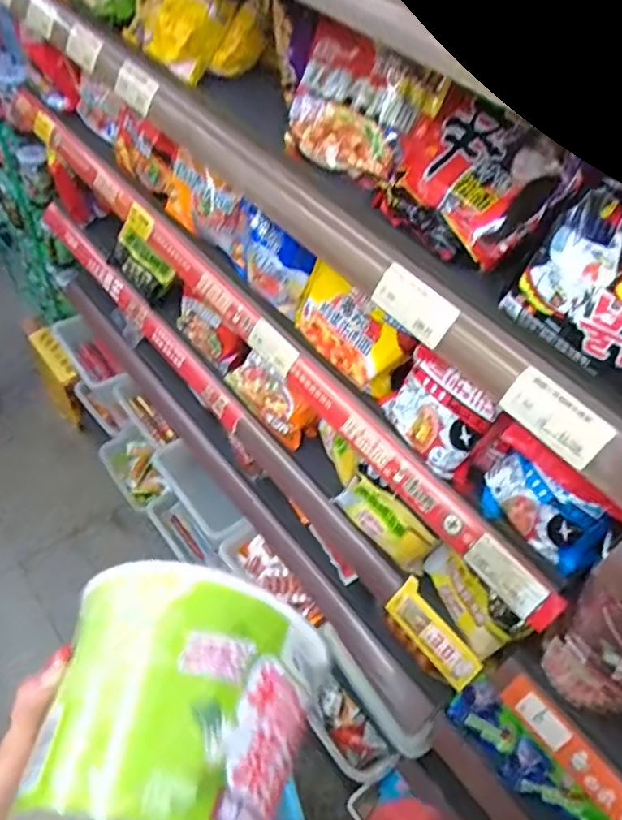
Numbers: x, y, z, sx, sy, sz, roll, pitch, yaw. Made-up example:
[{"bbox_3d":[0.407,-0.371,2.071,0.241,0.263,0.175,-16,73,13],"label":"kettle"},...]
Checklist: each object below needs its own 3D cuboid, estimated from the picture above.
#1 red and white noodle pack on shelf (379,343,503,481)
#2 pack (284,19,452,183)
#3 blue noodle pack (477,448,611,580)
[{"bbox_3d":[0.115,0.004,0.590,0.036,0.104,0.108,-35,62,-30],"label":"red and white noodle pack on shelf"},{"bbox_3d":[0.045,-0.282,0.581,0.138,0.112,0.038,33,22,13],"label":"pack"},{"bbox_3d":[0.213,0.096,0.564,0.033,0.085,0.118,-33,61,-28],"label":"blue noodle pack"}]

